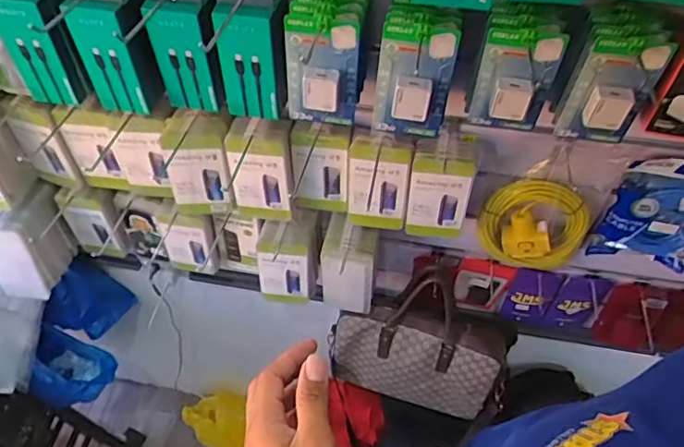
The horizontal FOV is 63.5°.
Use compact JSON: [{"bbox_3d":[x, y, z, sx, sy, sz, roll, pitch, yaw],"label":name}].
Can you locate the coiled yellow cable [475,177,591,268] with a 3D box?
[{"bbox_3d":[0.312,0.003,0.909,0.165,0.181,0.041,17,52,12],"label":"coiled yellow cable"}]

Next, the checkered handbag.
[{"bbox_3d":[0.173,0.253,1.177,0.358,0.362,0.137,12,51,9],"label":"checkered handbag"}]

